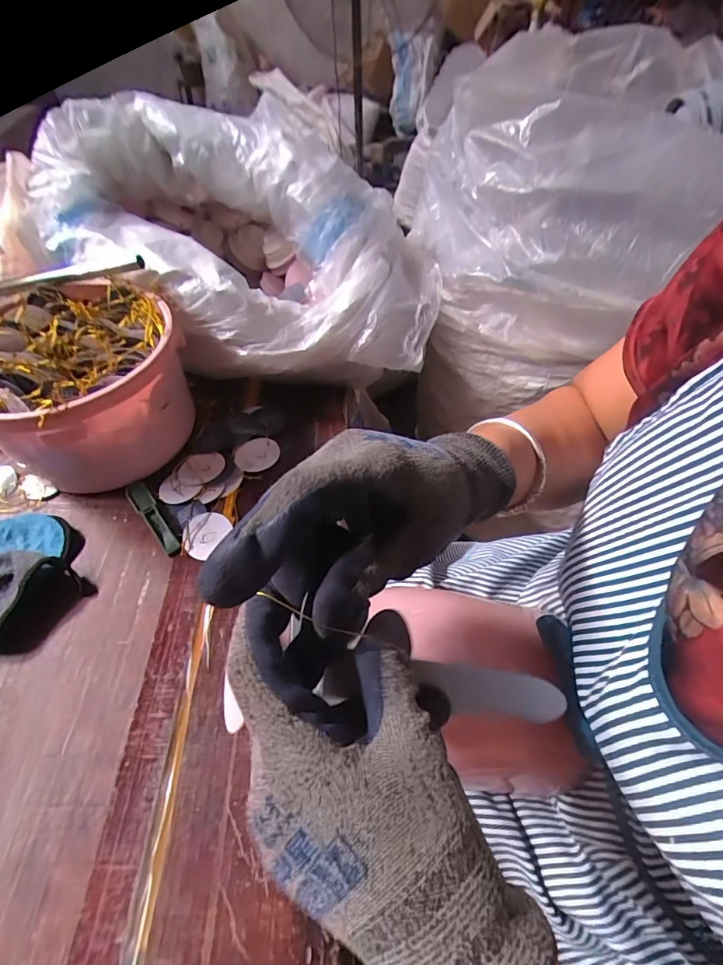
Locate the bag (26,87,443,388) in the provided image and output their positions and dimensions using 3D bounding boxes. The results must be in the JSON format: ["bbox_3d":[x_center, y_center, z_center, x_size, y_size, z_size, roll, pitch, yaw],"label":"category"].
[{"bbox_3d":[-0.160,-0.309,0.580,0.516,0.197,0.316,13,54,10],"label":"bag"}]

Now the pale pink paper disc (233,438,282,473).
[{"bbox_3d":[-0.125,-0.033,0.531,0.052,0.005,0.047,-11,54,-9],"label":"pale pink paper disc"}]

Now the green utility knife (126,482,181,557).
[{"bbox_3d":[-0.219,0.037,0.468,0.020,0.015,0.101,-34,61,-23],"label":"green utility knife"}]

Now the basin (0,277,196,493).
[{"bbox_3d":[-0.301,-0.108,0.495,0.205,0.144,0.205,0,53,-1],"label":"basin"}]

